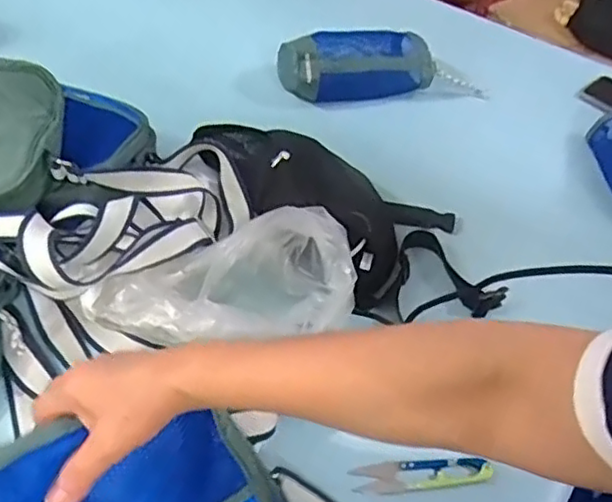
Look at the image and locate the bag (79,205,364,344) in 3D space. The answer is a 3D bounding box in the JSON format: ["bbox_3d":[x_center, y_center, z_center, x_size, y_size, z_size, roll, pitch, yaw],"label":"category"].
[{"bbox_3d":[-0.081,0.025,0.595,0.248,0.094,0.151,9,48,1],"label":"bag"}]

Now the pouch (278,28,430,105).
[{"bbox_3d":[0.066,-0.267,0.923,0.220,0.094,0.094,-13,51,-17],"label":"pouch"}]

